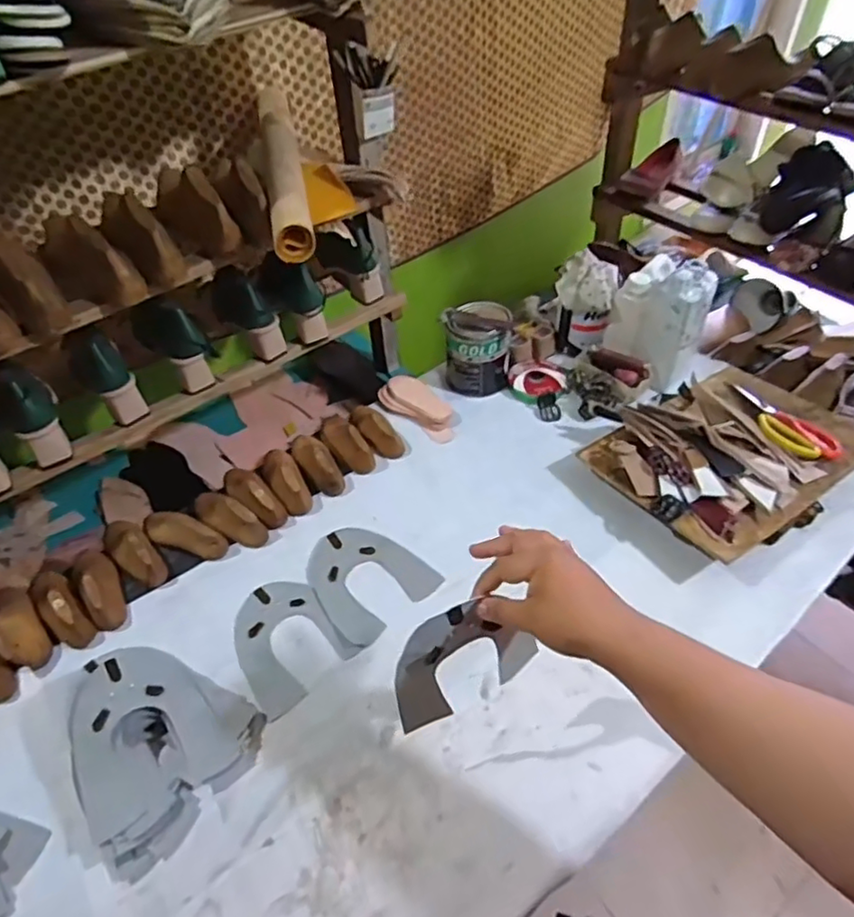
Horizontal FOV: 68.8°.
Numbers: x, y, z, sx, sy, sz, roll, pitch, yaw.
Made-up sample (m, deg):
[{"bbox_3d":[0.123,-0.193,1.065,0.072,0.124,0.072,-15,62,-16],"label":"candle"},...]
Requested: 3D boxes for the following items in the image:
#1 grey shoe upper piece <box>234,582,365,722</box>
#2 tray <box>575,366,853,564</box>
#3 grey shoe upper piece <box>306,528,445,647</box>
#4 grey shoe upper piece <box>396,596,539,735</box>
[{"bbox_3d":[-0.184,0.227,0.788,0.129,0.005,0.160,-34,55,-26],"label":"grey shoe upper piece"},{"bbox_3d":[0.447,-0.028,0.911,0.376,0.059,0.269,-30,52,-22],"label":"tray"},{"bbox_3d":[-0.084,0.155,0.842,0.140,0.006,0.163,-32,52,-25],"label":"grey shoe upper piece"},{"bbox_3d":[0.035,0.182,0.575,0.136,0.140,0.030,-20,48,-15],"label":"grey shoe upper piece"}]

